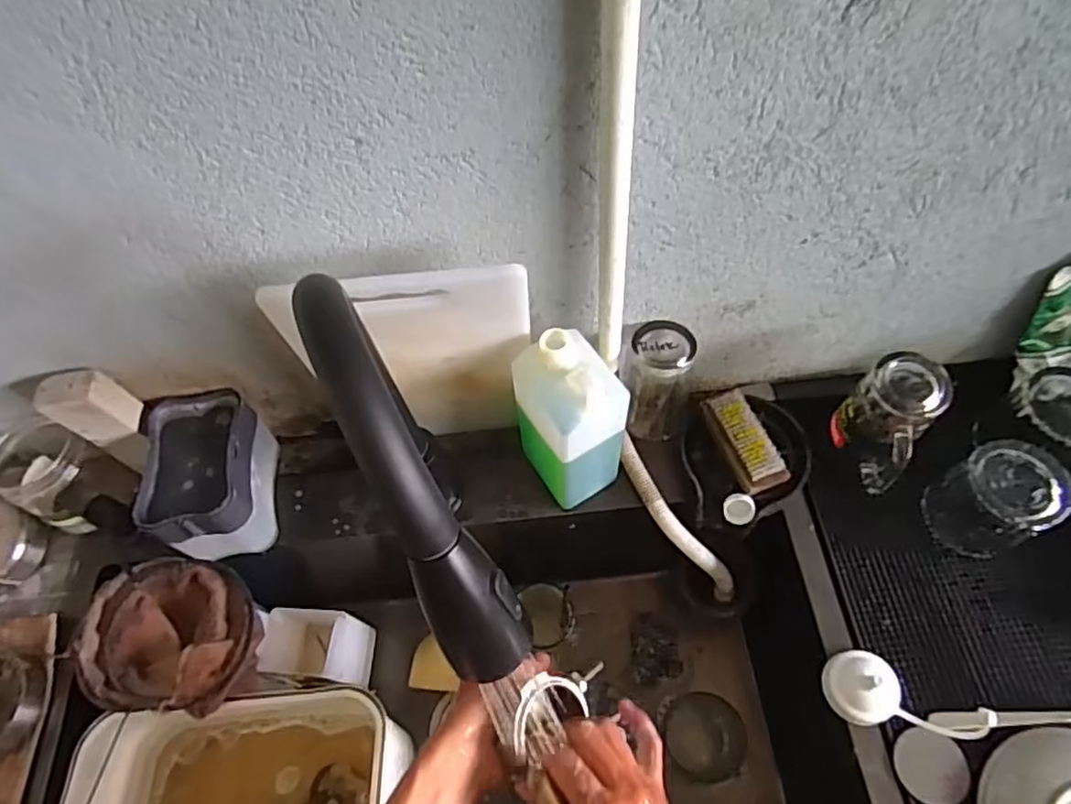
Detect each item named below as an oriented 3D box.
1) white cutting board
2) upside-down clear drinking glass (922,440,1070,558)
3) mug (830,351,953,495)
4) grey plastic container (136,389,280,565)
[{"bbox_3d":[-0.096,-0.024,0.569,0.179,0.290,0.014,-7,67,-4],"label":"white cutting board"},{"bbox_3d":[0.424,0.086,0.595,0.084,0.097,0.084,-33,63,-15],"label":"upside-down clear drinking glass"},{"bbox_3d":[0.326,0.017,0.611,0.073,0.115,0.100,29,65,19],"label":"mug"},{"bbox_3d":[-0.314,0.073,0.638,0.094,0.104,0.142,-11,59,-3],"label":"grey plastic container"}]

